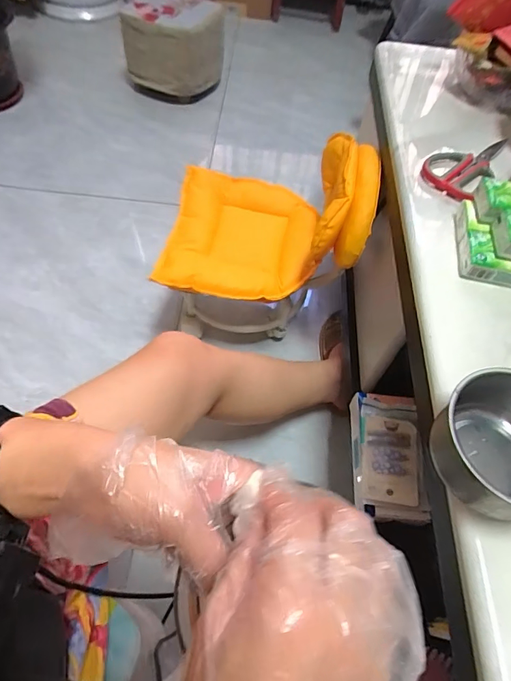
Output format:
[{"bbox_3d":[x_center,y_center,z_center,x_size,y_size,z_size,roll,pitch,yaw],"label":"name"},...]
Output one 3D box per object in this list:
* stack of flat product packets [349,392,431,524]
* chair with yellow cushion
[{"bbox_3d":[0.183,0.164,0.613,0.086,0.050,0.180,5,57,-1],"label":"stack of flat product packets"},{"bbox_3d":[0.009,-0.178,0.829,0.344,0.392,0.290,10,57,2],"label":"chair with yellow cushion"}]

